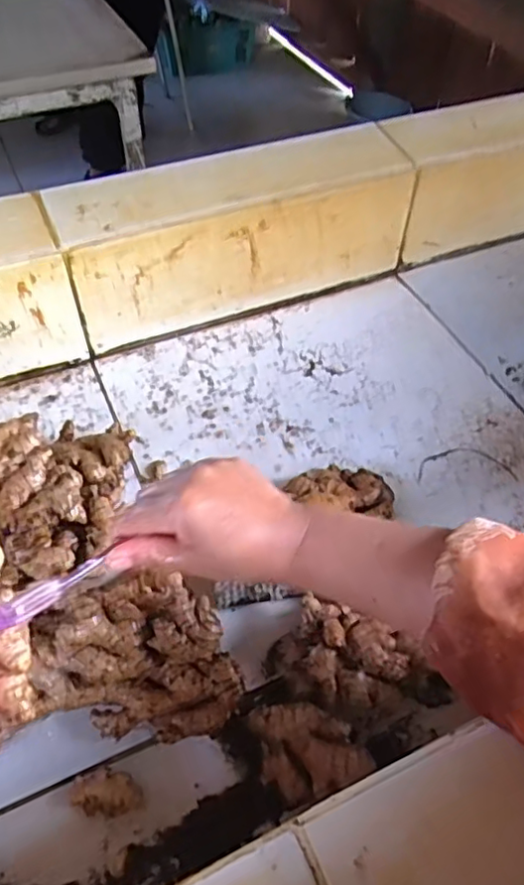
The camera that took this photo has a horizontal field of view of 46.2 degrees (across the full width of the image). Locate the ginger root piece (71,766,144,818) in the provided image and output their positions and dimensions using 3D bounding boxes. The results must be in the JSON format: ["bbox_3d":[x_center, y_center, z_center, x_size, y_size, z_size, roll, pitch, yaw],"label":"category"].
[{"bbox_3d":[-0.106,0.241,0.424,0.046,0.014,0.027,4,52,0],"label":"ginger root piece"}]

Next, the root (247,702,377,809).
[{"bbox_3d":[0.033,0.217,0.441,0.068,0.030,0.068,-17,55,-15],"label":"root"}]

